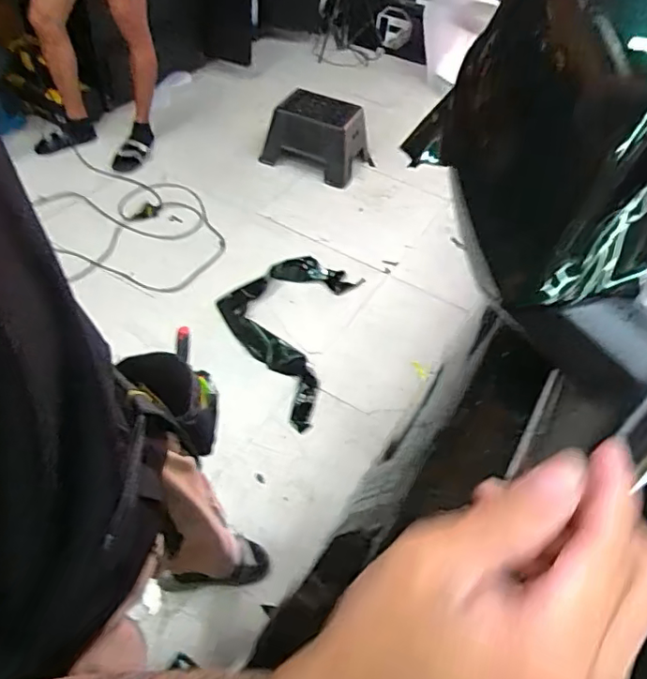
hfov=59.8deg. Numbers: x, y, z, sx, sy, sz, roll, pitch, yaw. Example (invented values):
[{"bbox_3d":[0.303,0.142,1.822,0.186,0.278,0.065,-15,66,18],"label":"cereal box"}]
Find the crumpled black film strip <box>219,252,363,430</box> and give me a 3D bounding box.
[{"bbox_3d":[-0.027,-0.049,1.864,0.501,0.083,0.626,-22,55,-22],"label":"crumpled black film strip"}]

